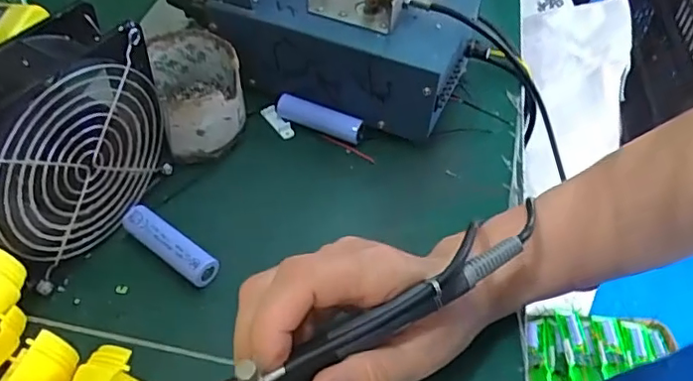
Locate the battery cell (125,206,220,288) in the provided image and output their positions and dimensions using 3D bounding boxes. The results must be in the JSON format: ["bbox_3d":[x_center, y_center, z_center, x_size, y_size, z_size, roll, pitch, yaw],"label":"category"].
[{"bbox_3d":[-0.105,0.033,0.337,0.066,0.020,0.017,29,53,23],"label":"battery cell"}]

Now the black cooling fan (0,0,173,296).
[{"bbox_3d":[-0.159,-0.017,0.311,0.051,0.125,0.124,20,50,16],"label":"black cooling fan"}]

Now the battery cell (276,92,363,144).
[{"bbox_3d":[-0.020,-0.052,0.417,0.066,0.021,0.015,18,50,15],"label":"battery cell"}]

